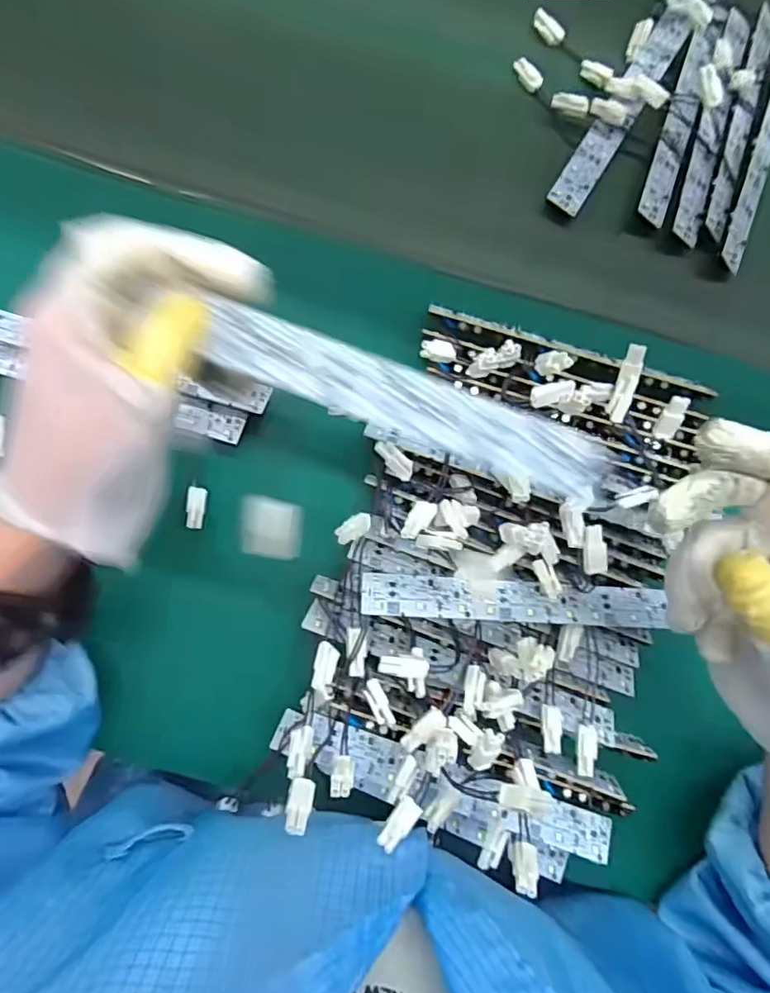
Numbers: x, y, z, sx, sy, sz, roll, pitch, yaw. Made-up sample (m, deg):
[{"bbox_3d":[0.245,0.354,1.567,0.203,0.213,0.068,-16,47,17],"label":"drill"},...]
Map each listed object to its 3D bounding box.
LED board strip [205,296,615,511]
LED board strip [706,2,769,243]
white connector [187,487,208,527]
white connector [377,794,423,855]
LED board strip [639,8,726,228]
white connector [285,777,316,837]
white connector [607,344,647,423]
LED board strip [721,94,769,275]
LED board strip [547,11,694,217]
[{"bbox_3d":[0.012,-0.036,0.213,0.164,0.006,0.026,21,106,-5],"label":"LED board strip"},{"bbox_3d":[0.262,-0.275,0.392,0.018,0.005,0.187,18,82,-1],"label":"LED board strip"},{"bbox_3d":[-0.119,0.007,0.337,0.013,0.004,0.026,5,82,-3],"label":"white connector"},{"bbox_3d":[0.007,0.154,0.251,0.025,0.004,0.011,-35,85,-40],"label":"white connector"},{"bbox_3d":[0.218,-0.283,0.389,0.020,0.009,0.179,19,82,-1],"label":"LED board strip"},{"bbox_3d":[-0.038,0.136,0.236,0.011,0.026,0.004,12,115,-2],"label":"white connector"},{"bbox_3d":[0.133,-0.062,0.295,0.009,0.009,0.042,13,100,-1],"label":"white connector"},{"bbox_3d":[0.276,-0.250,0.389,0.017,0.005,0.183,20,82,0],"label":"LED board strip"},{"bbox_3d":[0.174,-0.283,0.392,0.024,0.007,0.184,32,82,1],"label":"LED board strip"}]

